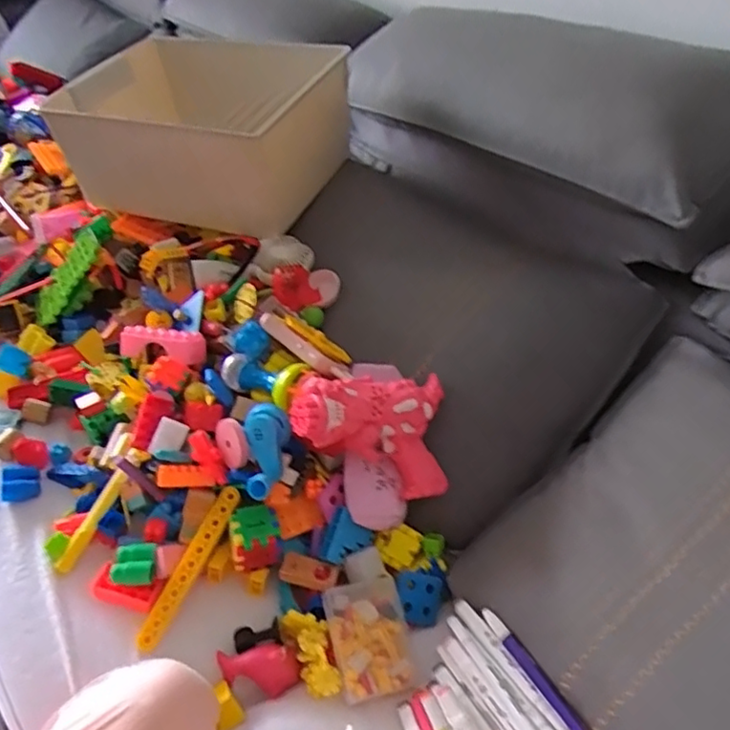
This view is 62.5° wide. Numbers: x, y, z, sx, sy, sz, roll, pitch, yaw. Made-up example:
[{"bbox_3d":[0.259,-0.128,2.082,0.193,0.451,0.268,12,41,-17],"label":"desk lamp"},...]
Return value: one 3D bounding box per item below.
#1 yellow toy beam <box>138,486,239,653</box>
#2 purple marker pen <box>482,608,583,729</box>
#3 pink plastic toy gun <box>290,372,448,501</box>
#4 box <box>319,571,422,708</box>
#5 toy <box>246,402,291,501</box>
[{"bbox_3d":[-0.184,0.213,0.638,0.023,0.008,0.175,32,68,-13],"label":"yellow toy beam"},{"bbox_3d":[0.153,0.281,0.561,0.011,0.012,0.129,-17,44,-26],"label":"purple marker pen"},{"bbox_3d":[0.006,0.057,0.674,0.179,0.134,0.048,21,-12,-27],"label":"pink plastic toy gun"},{"bbox_3d":[0.007,0.279,0.619,0.081,0.033,0.107,-6,41,-16],"label":"box"},{"bbox_3d":[-0.109,0.096,0.668,0.047,0.039,0.108,3,67,-5],"label":"toy"}]

